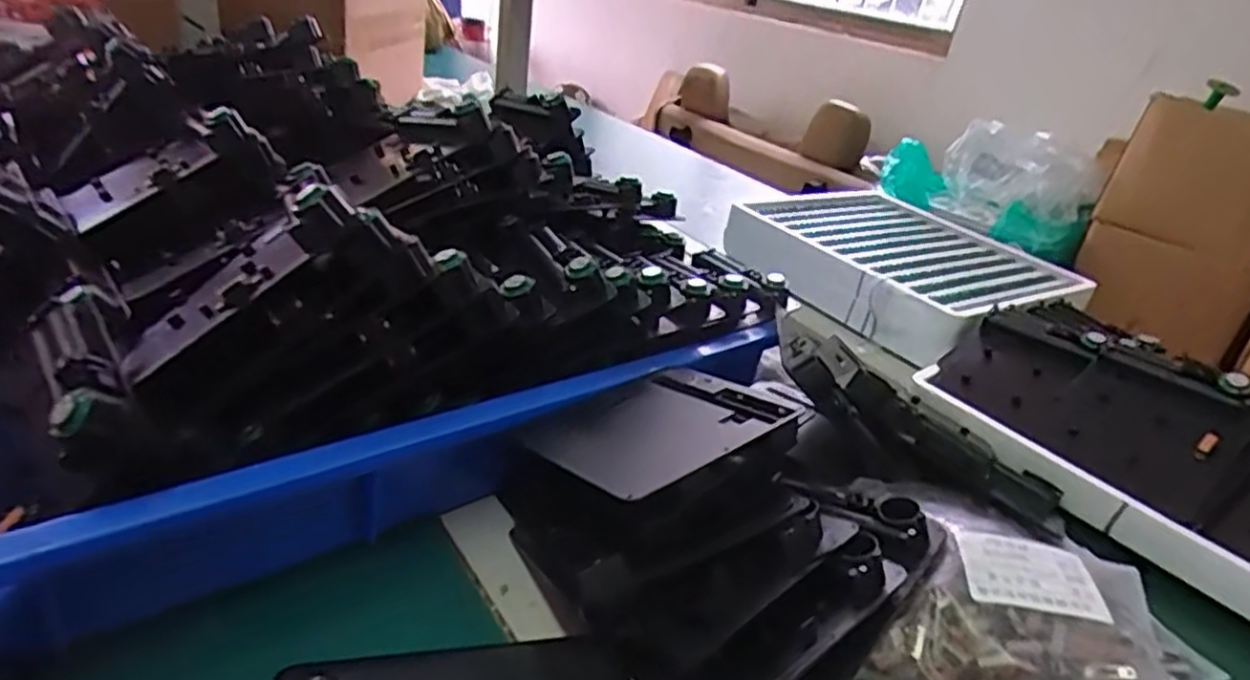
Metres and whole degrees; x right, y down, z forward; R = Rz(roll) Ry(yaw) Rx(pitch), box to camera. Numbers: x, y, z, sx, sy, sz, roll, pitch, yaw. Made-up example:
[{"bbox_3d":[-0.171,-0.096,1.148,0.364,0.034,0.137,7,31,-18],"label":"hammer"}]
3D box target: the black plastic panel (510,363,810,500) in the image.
[{"bbox_3d":[0.018,0.046,0.411,0.138,0.006,0.108,-19,22,-38],"label":"black plastic panel"}]

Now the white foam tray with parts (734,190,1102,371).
[{"bbox_3d":[0.324,-0.095,0.868,0.314,0.050,0.338,-12,34,-35],"label":"white foam tray with parts"}]

